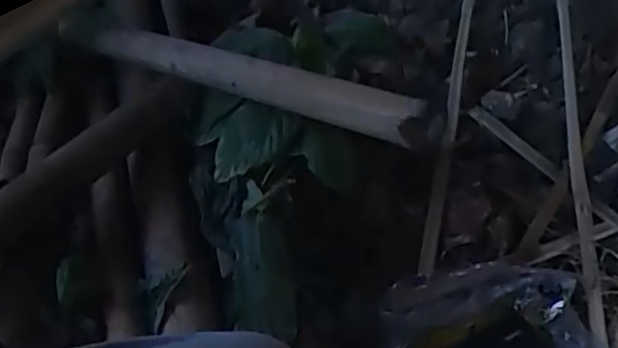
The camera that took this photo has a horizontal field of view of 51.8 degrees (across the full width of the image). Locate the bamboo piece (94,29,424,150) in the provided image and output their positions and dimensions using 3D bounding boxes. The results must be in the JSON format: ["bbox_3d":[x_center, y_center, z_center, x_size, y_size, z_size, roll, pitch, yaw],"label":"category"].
[{"bbox_3d":[-0.092,-0.124,0.820,0.521,0.057,0.055,19,49,32],"label":"bamboo piece"}]

